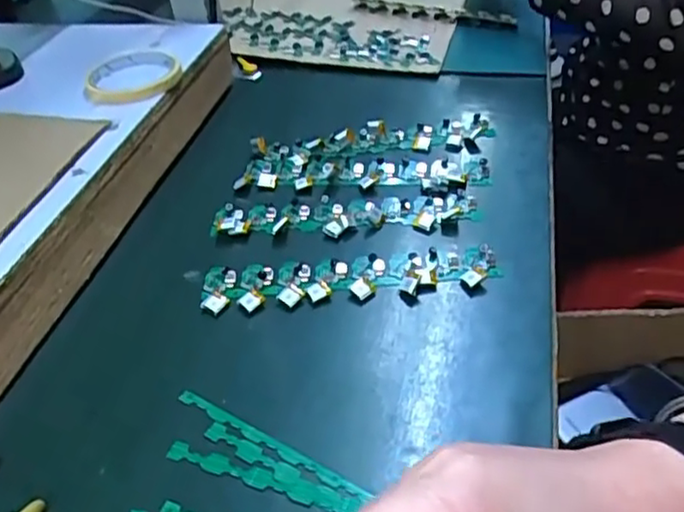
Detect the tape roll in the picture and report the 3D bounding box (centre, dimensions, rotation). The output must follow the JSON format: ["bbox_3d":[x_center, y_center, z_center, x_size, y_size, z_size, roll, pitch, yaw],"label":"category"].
[{"bbox_3d":[-0.193,-0.169,0.623,0.085,0.012,0.097,-9,41,-3],"label":"tape roll"}]

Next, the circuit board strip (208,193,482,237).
[{"bbox_3d":[0.003,-0.038,0.554,0.220,0.012,0.047,-1,41,6],"label":"circuit board strip"}]

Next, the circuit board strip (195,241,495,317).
[{"bbox_3d":[0.006,0.015,0.497,0.217,0.009,0.044,-6,41,1],"label":"circuit board strip"}]

